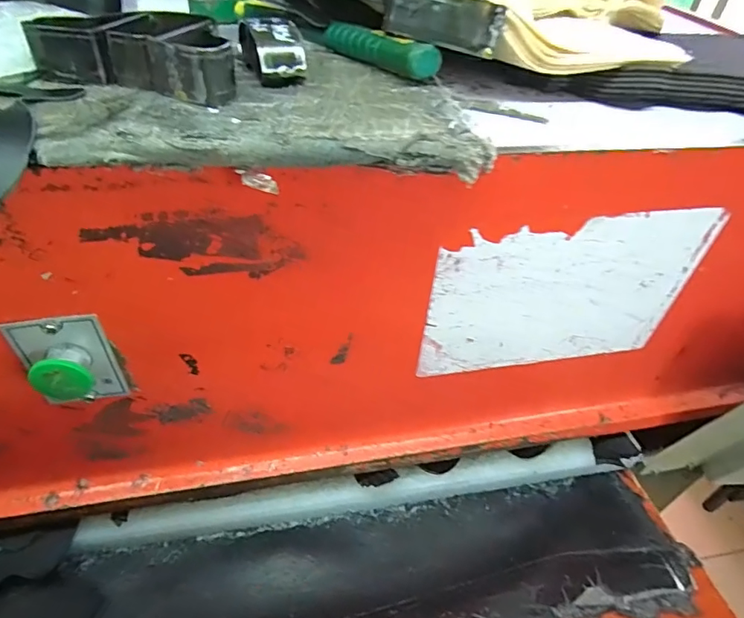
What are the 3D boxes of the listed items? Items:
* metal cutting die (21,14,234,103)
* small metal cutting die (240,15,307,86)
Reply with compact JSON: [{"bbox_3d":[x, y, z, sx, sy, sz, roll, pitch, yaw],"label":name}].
[{"bbox_3d":[-0.145,-0.181,0.333,0.132,0.034,0.097,10,40,9],"label":"metal cutting die"},{"bbox_3d":[-0.069,-0.179,0.334,0.041,0.035,0.042,-7,41,-11],"label":"small metal cutting die"}]

